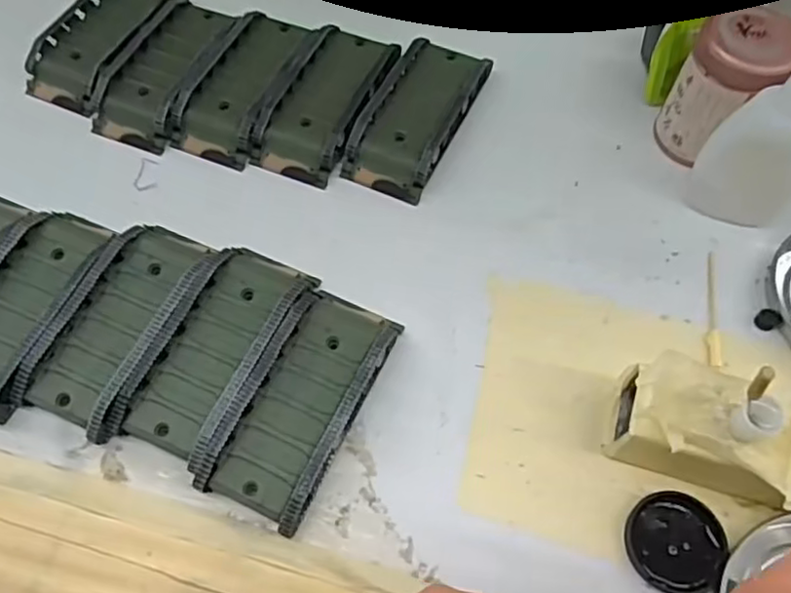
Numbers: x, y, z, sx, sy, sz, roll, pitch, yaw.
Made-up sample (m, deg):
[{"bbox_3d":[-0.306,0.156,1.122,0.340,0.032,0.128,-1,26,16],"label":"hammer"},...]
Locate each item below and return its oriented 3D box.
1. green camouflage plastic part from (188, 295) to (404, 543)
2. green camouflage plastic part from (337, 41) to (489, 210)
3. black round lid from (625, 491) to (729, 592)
[{"bbox_3d":[-0.036,0.041,0.267,0.043,0.017,0.094,23,66,11],"label":"green camouflage plastic part"},{"bbox_3d":[0.011,-0.092,0.339,0.045,0.021,0.089,22,66,10],"label":"green camouflage plastic part"},{"bbox_3d":[0.105,0.092,0.246,0.034,0.006,0.035,0,64,0],"label":"black round lid"}]

